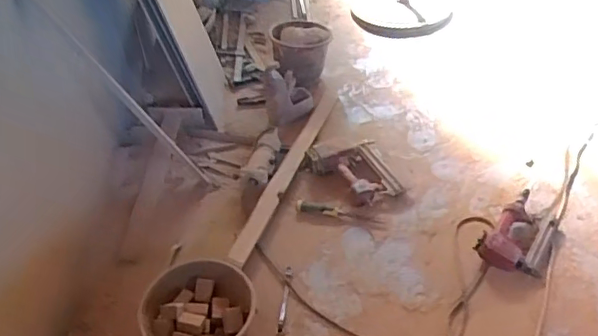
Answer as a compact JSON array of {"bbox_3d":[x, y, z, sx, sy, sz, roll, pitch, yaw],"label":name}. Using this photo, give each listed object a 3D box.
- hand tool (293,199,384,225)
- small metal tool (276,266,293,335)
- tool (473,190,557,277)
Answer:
[{"bbox_3d":[0.112,0.127,1.636,0.248,0.016,0.036,8,44,12],"label":"hand tool"},{"bbox_3d":[-0.036,0.339,1.445,0.019,0.019,0.200,2,43,6],"label":"small metal tool"},{"bbox_3d":[0.594,0.166,1.516,0.172,0.060,0.289,20,48,23],"label":"tool"}]

